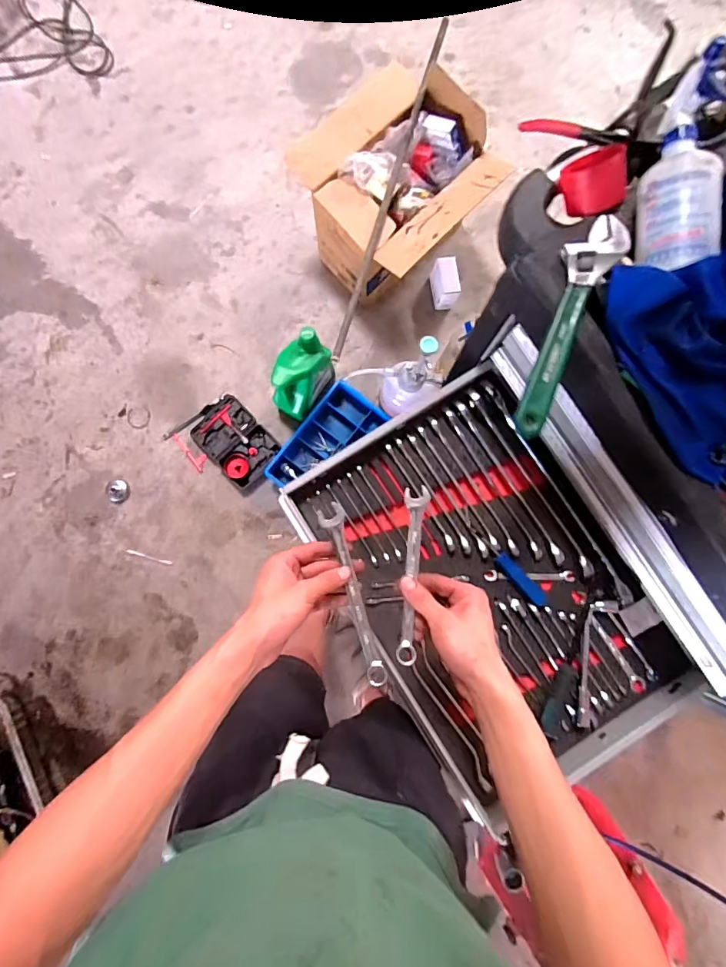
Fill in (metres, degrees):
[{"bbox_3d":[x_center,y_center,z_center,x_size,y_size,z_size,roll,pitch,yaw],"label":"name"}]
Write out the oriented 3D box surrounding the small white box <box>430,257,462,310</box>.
[{"bbox_3d":[0.273,-0.651,1.521,0.073,0.119,0.129,-10,87,-6],"label":"small white box"}]

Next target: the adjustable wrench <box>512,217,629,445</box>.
[{"bbox_3d":[0.214,-0.173,0.491,0.054,0.018,0.253,26,84,3],"label":"adjustable wrench"}]

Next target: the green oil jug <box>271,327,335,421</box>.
[{"bbox_3d":[-0.183,-0.317,1.371,0.114,0.291,0.208,35,85,4],"label":"green oil jug"}]

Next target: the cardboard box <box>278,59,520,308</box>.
[{"bbox_3d":[0.099,-0.853,1.390,0.472,0.329,0.483,44,86,5],"label":"cardboard box"}]

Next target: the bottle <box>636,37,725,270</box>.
[{"bbox_3d":[0.322,-0.313,0.462,0.058,0.074,0.193,2,83,1],"label":"bottle"}]

